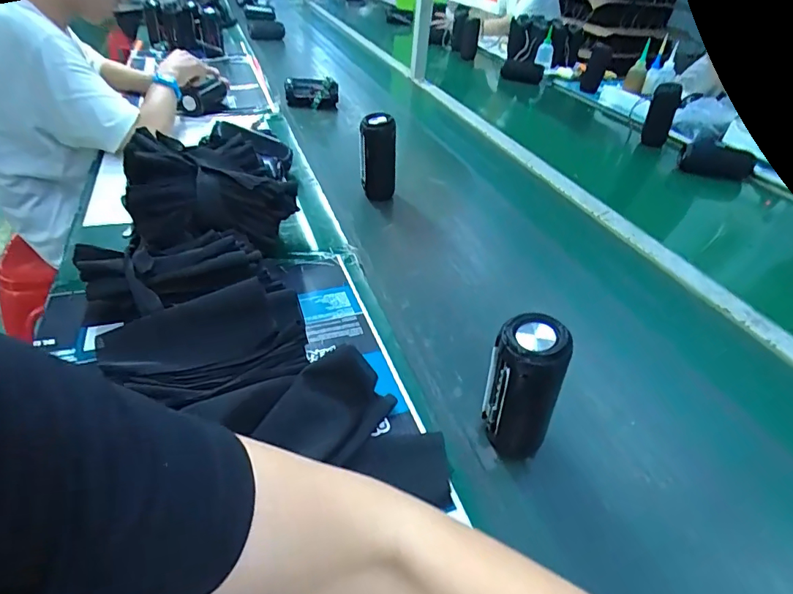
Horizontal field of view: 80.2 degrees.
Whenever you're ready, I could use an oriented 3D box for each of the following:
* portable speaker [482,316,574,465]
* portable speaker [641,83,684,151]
[{"bbox_3d":[0.118,0.089,0.448,0.066,0.149,0.055,16,40,14],"label":"portable speaker"},{"bbox_3d":[0.669,-0.457,1.195,0.060,0.167,0.065,23,42,22],"label":"portable speaker"}]

